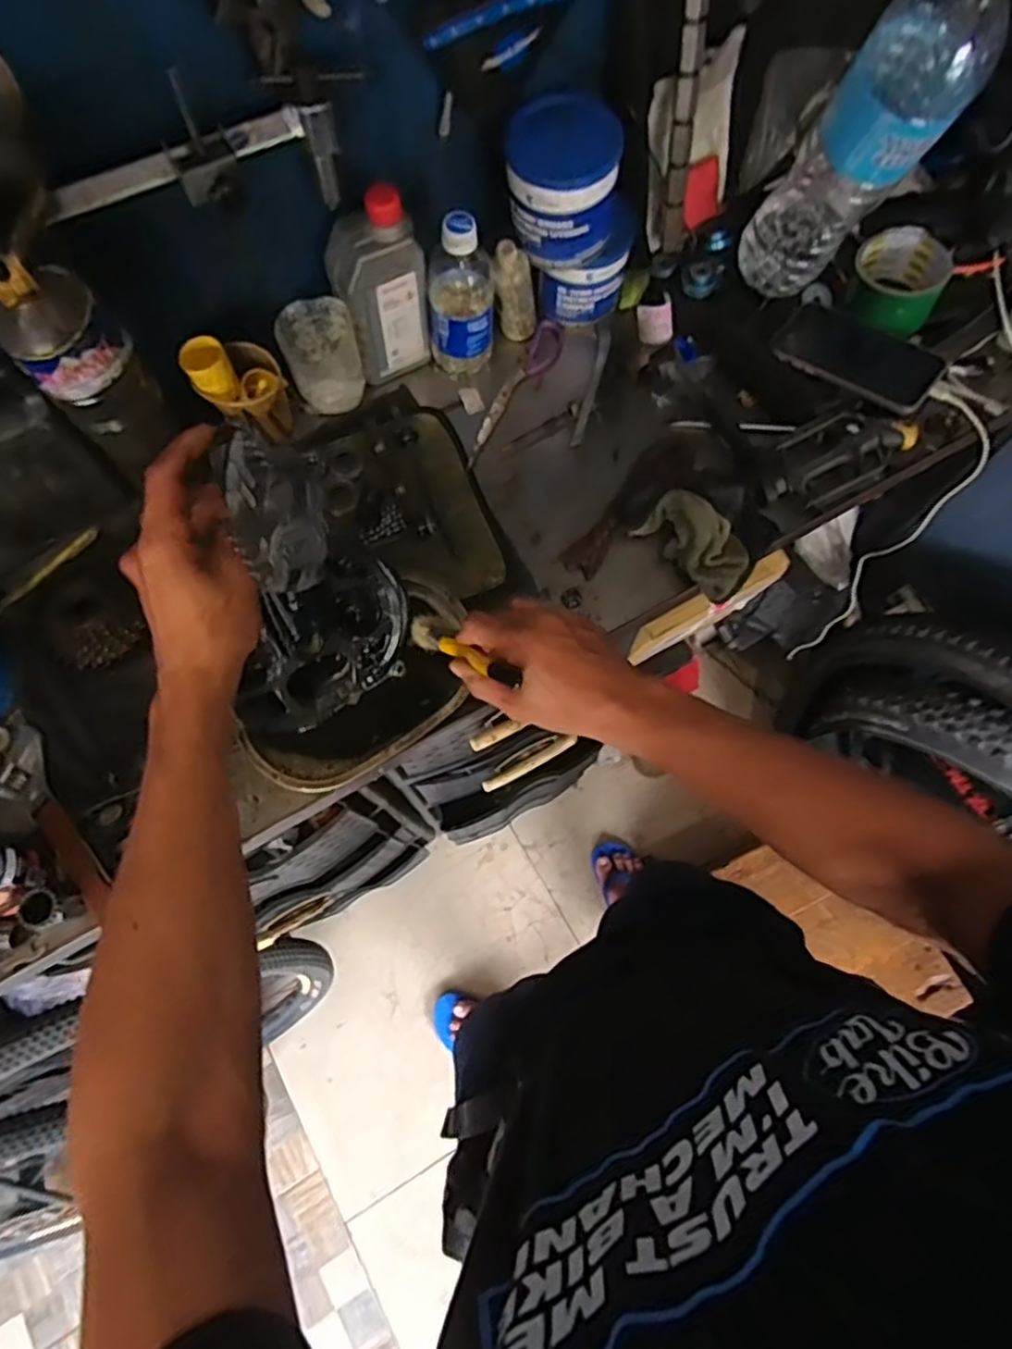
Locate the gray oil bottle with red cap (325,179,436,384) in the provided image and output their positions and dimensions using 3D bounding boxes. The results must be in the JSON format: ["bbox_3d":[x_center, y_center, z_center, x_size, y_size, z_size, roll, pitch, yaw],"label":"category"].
[{"bbox_3d":[-0.117,-0.363,0.668,0.081,0.169,0.048,-22,73,-7],"label":"gray oil bottle with red cap"}]

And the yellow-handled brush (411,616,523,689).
[{"bbox_3d":[-0.034,-0.019,0.537,0.025,0.017,0.154,-41,32,-12],"label":"yellow-handled brush"}]

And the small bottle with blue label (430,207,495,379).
[{"bbox_3d":[-0.043,-0.363,0.680,0.063,0.164,0.052,6,72,2],"label":"small bottle with blue label"}]

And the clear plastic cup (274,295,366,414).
[{"bbox_3d":[-0.181,-0.315,0.699,0.071,0.094,0.053,-16,73,-5],"label":"clear plastic cup"}]

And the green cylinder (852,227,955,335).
[{"bbox_3d":[0.387,-0.389,0.704,0.090,0.058,0.079,32,75,10],"label":"green cylinder"}]

